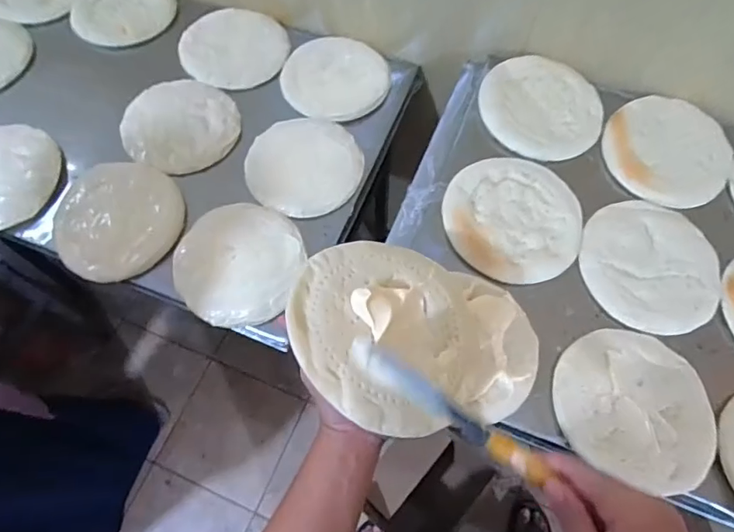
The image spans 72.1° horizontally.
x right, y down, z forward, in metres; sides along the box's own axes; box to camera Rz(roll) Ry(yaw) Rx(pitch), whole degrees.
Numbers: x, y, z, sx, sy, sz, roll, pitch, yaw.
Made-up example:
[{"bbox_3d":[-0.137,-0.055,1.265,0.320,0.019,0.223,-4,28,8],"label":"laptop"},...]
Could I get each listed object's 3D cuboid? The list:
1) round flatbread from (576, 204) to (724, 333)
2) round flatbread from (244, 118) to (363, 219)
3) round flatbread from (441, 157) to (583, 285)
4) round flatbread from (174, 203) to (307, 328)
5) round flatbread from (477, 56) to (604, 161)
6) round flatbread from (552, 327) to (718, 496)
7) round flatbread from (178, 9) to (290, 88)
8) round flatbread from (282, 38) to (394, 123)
[{"bbox_3d":[0.407,-0.005,0.717,0.194,0.013,0.193,0,66,-1],"label":"round flatbread"},{"bbox_3d":[-0.104,-0.169,0.850,0.189,0.014,0.180,0,66,-1],"label":"round flatbread"},{"bbox_3d":[0.214,-0.068,0.730,0.196,0.011,0.186,2,70,-6],"label":"round flatbread"},{"bbox_3d":[-0.203,-0.008,0.786,0.187,0.016,0.193,0,66,-1],"label":"round flatbread"},{"bbox_3d":[0.284,-0.258,0.814,0.184,0.019,0.190,0,66,-1],"label":"round flatbread"},{"bbox_3d":[0.339,0.173,0.635,0.198,0.013,0.182,2,63,-5],"label":"round flatbread"},{"bbox_3d":[-0.257,-0.418,0.960,0.205,0.012,0.188,0,66,-1],"label":"round flatbread"},{"bbox_3d":[-0.062,-0.354,0.942,0.186,0.013,0.200,0,66,-1],"label":"round flatbread"}]

